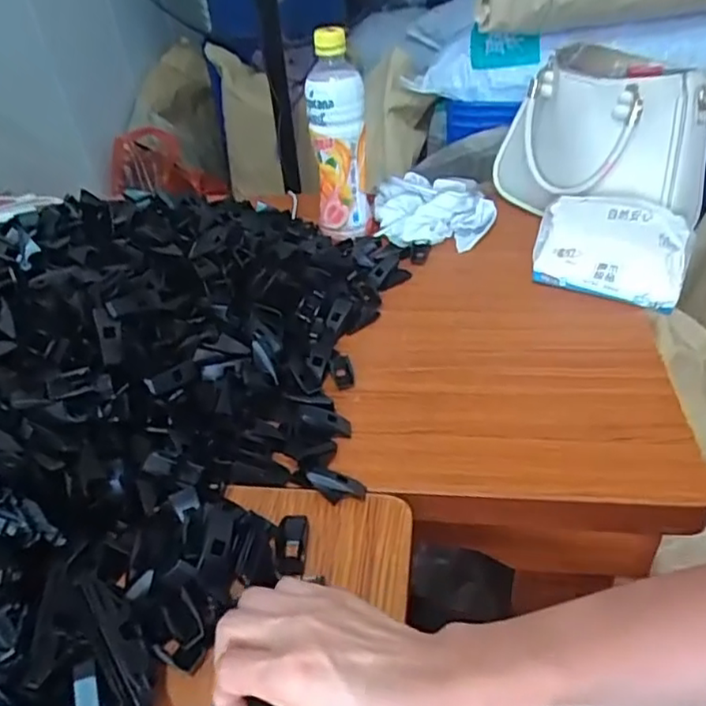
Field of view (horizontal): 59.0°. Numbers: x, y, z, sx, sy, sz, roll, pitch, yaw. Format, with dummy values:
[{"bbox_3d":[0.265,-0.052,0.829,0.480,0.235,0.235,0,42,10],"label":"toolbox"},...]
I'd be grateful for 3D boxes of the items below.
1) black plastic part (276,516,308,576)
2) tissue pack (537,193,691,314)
[{"bbox_3d":[-0.039,0.121,0.401,0.019,0.007,0.046,-3,38,2],"label":"black plastic part"},{"bbox_3d":[0.251,-0.101,0.608,0.137,0.098,0.041,16,11,31],"label":"tissue pack"}]

